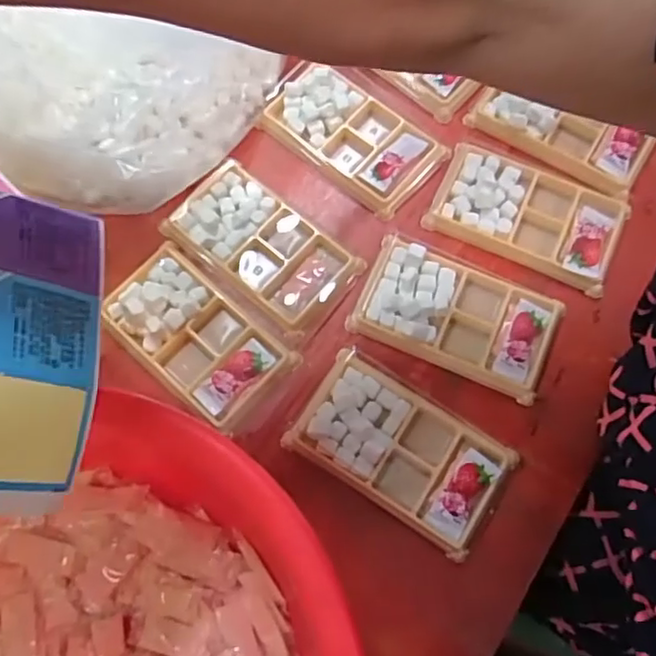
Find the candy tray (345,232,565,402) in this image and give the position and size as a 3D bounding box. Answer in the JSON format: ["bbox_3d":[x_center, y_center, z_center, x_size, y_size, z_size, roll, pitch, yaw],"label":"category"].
[{"bbox_3d":[0.091,-0.011,0.443,0.135,0.016,0.076,23,73,8],"label":"candy tray"}]

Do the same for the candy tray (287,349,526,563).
[{"bbox_3d":[0.047,0.081,0.413,0.138,0.013,0.079,34,75,11],"label":"candy tray"}]

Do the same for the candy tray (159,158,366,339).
[{"bbox_3d":[-0.049,-0.061,0.462,0.135,0.013,0.085,39,76,12],"label":"candy tray"}]

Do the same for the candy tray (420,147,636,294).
[{"bbox_3d":[0.149,-0.084,0.473,0.136,0.024,0.078,25,74,8],"label":"candy tray"}]

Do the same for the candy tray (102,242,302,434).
[{"bbox_3d":[-0.093,0.003,0.442,0.133,0.021,0.076,41,76,13],"label":"candy tray"}]

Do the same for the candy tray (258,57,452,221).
[{"bbox_3d":[0.019,-0.154,0.491,0.136,0.015,0.077,38,76,12],"label":"candy tray"}]

